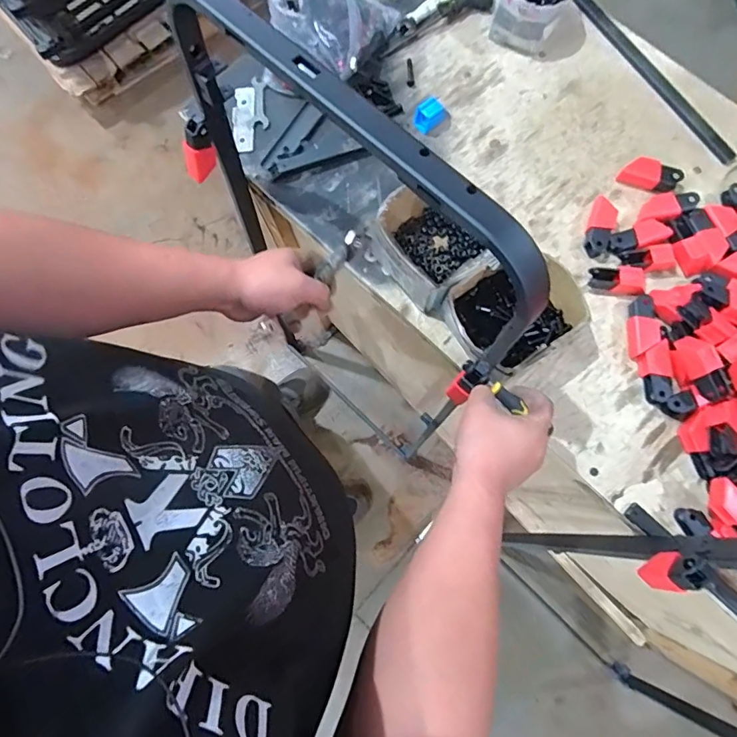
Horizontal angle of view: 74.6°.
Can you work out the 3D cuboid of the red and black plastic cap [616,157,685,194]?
[{"bbox_3d":[0.421,-0.287,0.718,0.086,0.025,0.039,18,79,6],"label":"red and black plastic cap"}]

